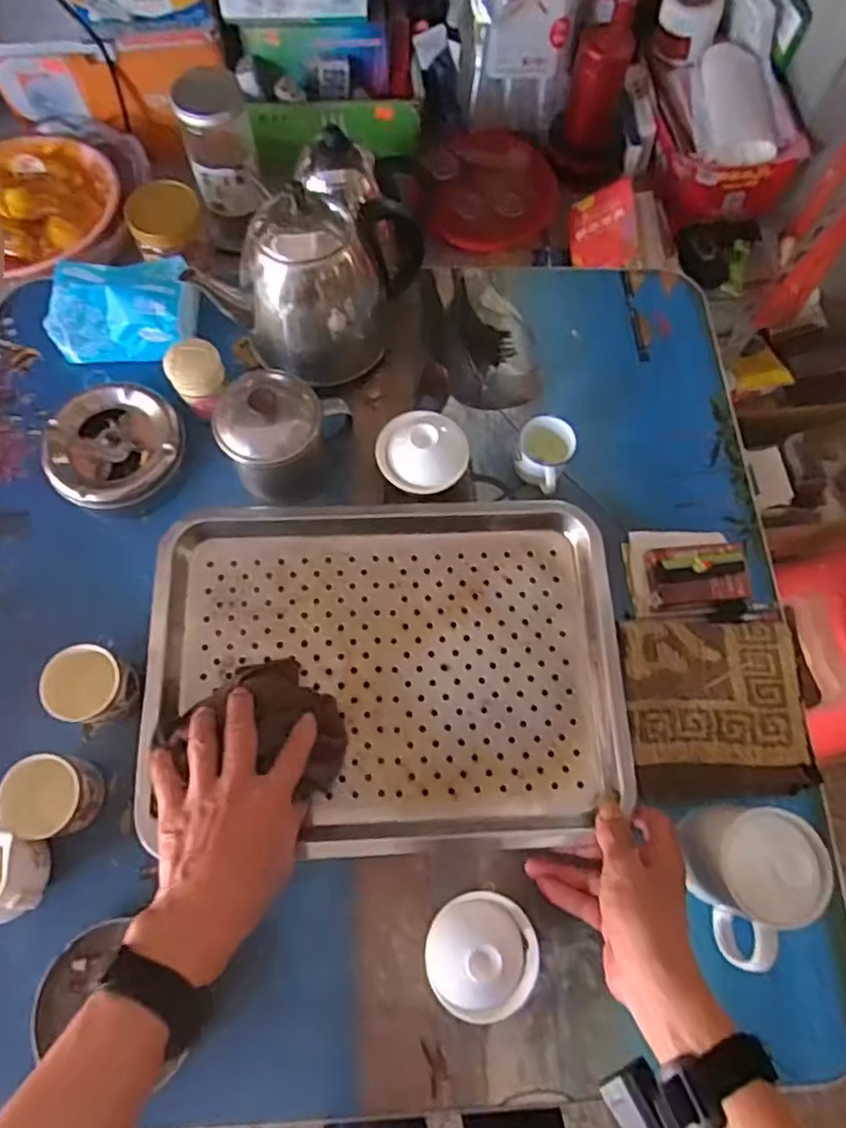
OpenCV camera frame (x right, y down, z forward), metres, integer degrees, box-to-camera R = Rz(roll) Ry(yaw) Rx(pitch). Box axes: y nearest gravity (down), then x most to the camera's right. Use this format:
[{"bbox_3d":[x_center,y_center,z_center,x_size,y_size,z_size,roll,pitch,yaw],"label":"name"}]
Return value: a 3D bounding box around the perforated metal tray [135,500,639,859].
[{"bbox_3d":[-0.030,0.083,0.558,0.378,0.034,0.286,-2,71,-3],"label":"perforated metal tray"}]

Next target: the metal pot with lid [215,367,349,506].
[{"bbox_3d":[-0.131,-0.118,0.605,0.099,0.109,0.100,1,71,-2],"label":"metal pot with lid"}]

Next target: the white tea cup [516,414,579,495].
[{"bbox_3d":[0.114,-0.103,0.635,0.051,0.049,0.057,33,73,9],"label":"white tea cup"}]

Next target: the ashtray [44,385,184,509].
[{"bbox_3d":[-0.286,-0.106,0.626,0.120,0.051,0.109,-42,77,-14],"label":"ashtray"}]

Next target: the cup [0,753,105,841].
[{"bbox_3d":[-0.288,0.184,0.531,0.063,0.067,0.059,1,71,-2],"label":"cup"}]

